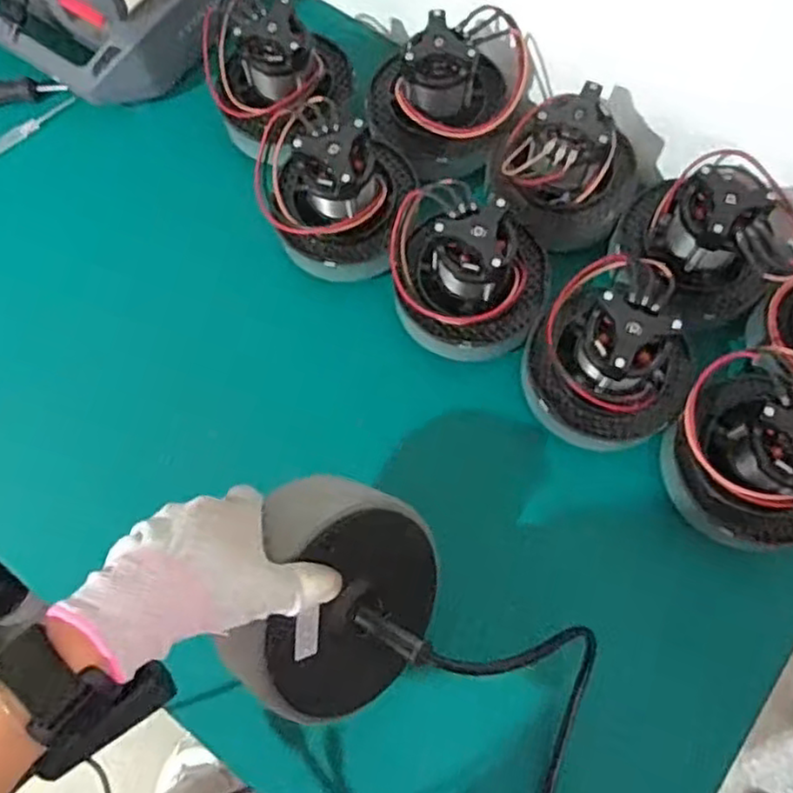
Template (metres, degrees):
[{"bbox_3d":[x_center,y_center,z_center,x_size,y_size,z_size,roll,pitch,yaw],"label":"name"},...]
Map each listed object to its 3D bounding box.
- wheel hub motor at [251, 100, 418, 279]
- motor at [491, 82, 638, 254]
[{"bbox_3d":[-0.055,-0.175,0.569,0.127,0.090,0.124,3,71,2],"label":"wheel hub motor"},{"bbox_3d":[0.144,-0.196,0.571,0.130,0.091,0.104,14,72,6],"label":"motor"}]

